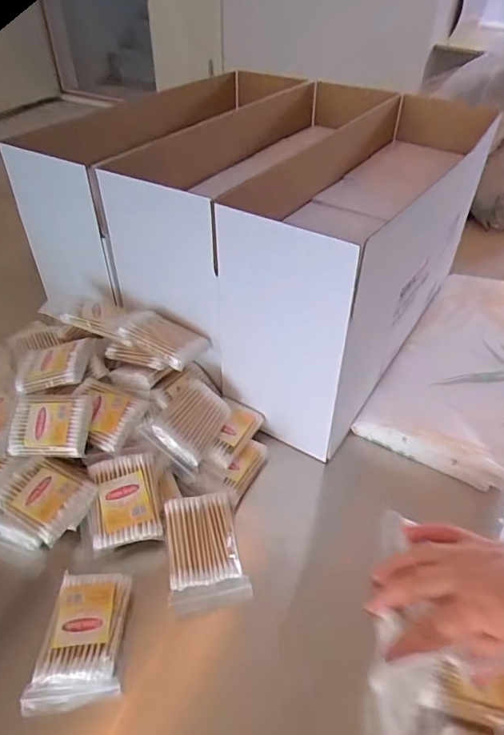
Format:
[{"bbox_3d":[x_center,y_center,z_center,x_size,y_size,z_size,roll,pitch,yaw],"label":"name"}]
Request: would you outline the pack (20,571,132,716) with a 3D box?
[{"bbox_3d":[-0.126,0.195,0.349,0.063,0.020,0.084,-3,42,-4],"label":"pack"}]

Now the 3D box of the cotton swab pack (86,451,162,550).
[{"bbox_3d":[-0.109,0.111,0.409,0.053,0.009,0.072,-11,65,-7],"label":"cotton swab pack"}]

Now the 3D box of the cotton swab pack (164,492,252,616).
[{"bbox_3d":[-0.040,0.149,0.395,0.059,0.021,0.086,-8,46,-12],"label":"cotton swab pack"}]

